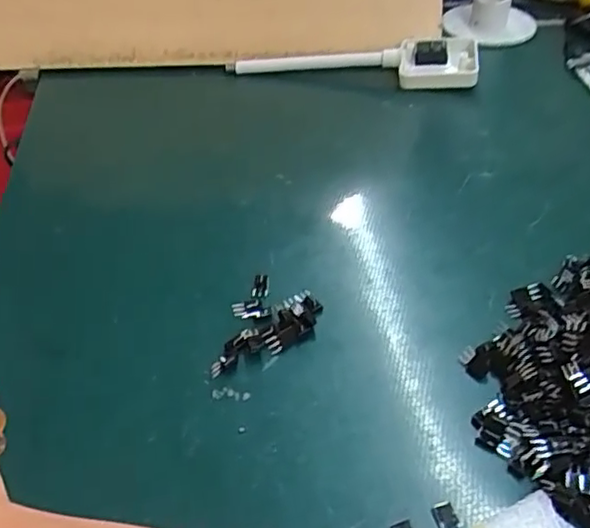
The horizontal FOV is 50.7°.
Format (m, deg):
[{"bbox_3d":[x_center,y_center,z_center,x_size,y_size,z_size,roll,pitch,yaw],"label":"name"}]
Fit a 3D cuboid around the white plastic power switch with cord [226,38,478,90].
[{"bbox_3d":[0.036,-0.129,0.396,0.153,0.021,0.033,7,41,11],"label":"white plastic power switch with cord"}]

